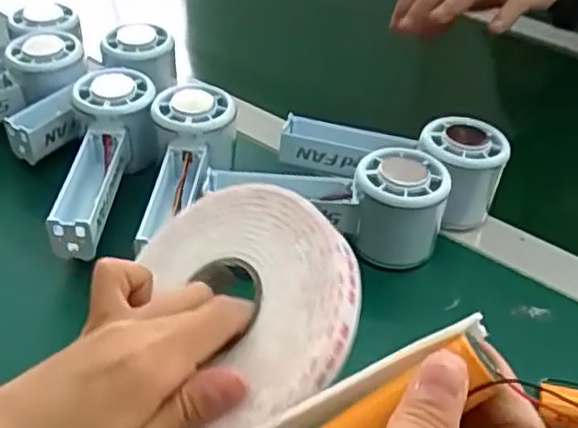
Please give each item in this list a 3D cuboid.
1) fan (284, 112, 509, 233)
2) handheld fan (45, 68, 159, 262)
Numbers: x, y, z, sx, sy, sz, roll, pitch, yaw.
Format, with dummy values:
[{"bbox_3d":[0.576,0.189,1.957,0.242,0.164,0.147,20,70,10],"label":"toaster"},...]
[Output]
[{"bbox_3d":[0.067,-0.036,0.470,0.150,0.063,0.052,12,41,8],"label":"fan"},{"bbox_3d":[-0.123,-0.042,0.462,0.062,0.056,0.137,-1,41,-7],"label":"handheld fan"}]

